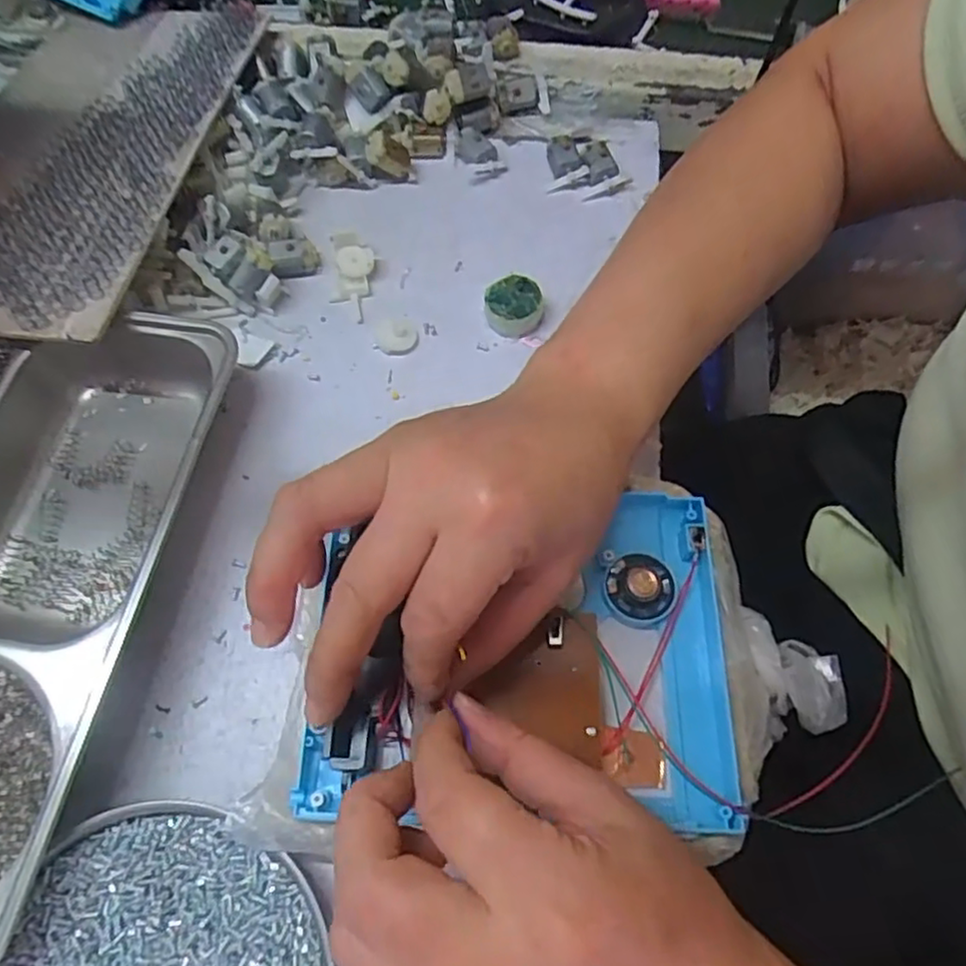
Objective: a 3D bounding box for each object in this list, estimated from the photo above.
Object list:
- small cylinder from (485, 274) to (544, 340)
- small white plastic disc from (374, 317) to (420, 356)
[{"bbox_3d":[0.017,-0.100,0.386,0.032,0.020,0.031,1,63,-2],"label":"small cylinder"},{"bbox_3d":[-0.050,-0.084,0.384,0.024,0.004,0.025,1,63,-2],"label":"small white plastic disc"}]

